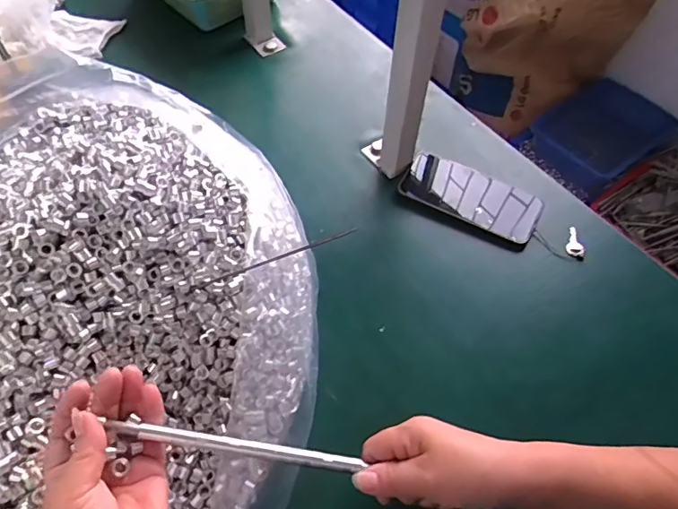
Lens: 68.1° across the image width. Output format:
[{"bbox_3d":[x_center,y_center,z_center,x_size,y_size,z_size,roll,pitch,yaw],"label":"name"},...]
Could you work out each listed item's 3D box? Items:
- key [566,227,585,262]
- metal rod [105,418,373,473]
[{"bbox_3d":[0.267,-0.011,0.571,0.016,0.008,0.039,-5,75,-4],"label":"key"},{"bbox_3d":[-0.074,0.145,0.376,0.186,0.011,0.010,14,58,-10],"label":"metal rod"}]

